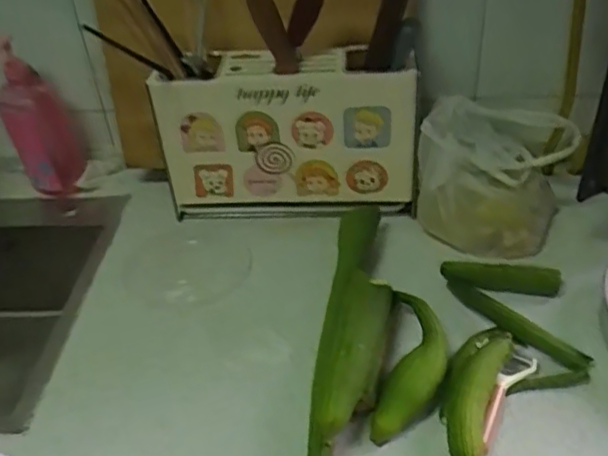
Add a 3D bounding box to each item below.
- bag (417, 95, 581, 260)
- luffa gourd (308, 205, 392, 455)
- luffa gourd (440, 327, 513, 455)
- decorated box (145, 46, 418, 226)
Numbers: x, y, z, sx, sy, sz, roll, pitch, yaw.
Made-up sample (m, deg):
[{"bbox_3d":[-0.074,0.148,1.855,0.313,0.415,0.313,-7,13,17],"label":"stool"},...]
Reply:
[{"bbox_3d":[0.255,-0.073,0.872,0.191,0.174,0.143,11,41,19],"label":"bag"},{"bbox_3d":[0.058,0.115,0.746,0.078,0.080,0.445,1,39,8],"label":"luffa gourd"},{"bbox_3d":[0.179,0.171,0.684,0.055,0.055,0.201,12,42,21],"label":"luffa gourd"},{"bbox_3d":[-0.025,-0.131,0.925,0.355,0.223,0.097,-3,39,3],"label":"decorated box"}]

